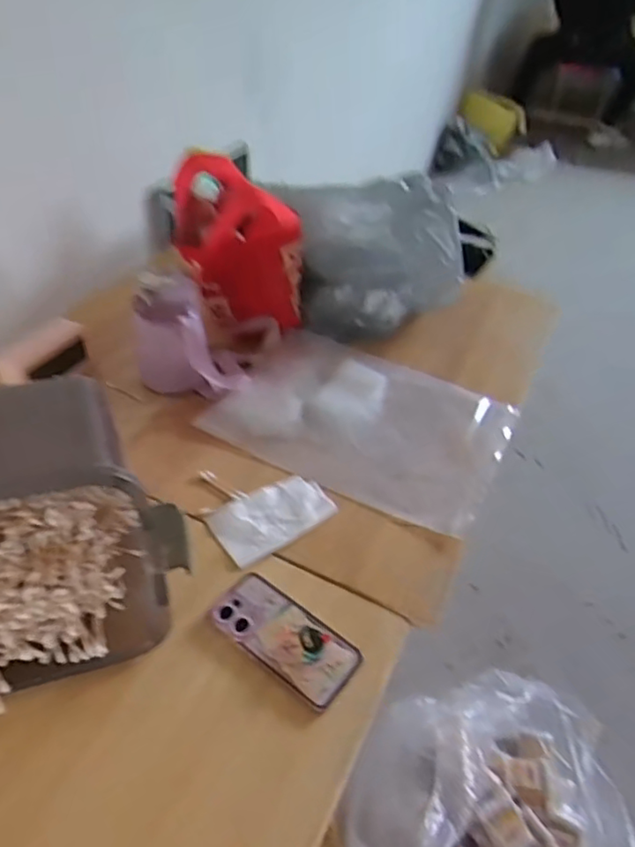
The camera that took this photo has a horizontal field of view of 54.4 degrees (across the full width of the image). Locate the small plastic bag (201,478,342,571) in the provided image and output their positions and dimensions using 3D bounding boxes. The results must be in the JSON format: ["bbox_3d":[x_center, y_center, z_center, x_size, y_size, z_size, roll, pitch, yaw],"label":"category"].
[{"bbox_3d":[-0.055,0.117,0.789,0.150,0.013,0.098,-26,47,-21],"label":"small plastic bag"}]

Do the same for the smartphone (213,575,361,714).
[{"bbox_3d":[-0.037,0.224,0.661,0.163,0.017,0.078,30,49,26],"label":"smartphone"}]

